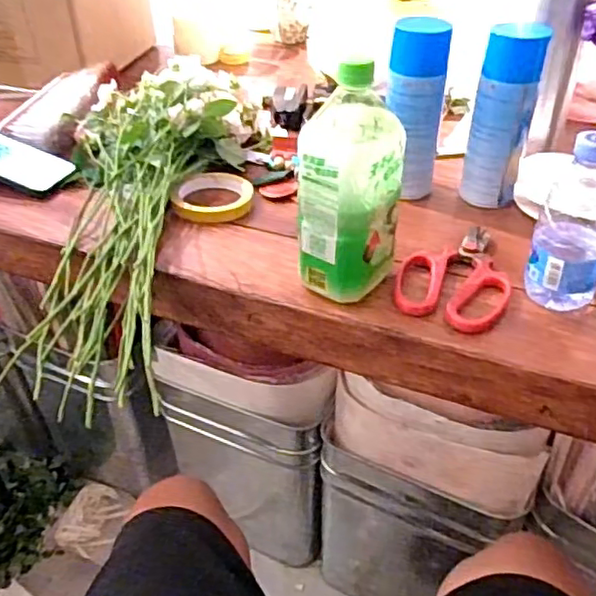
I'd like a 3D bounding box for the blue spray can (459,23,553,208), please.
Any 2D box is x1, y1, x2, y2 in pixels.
[{"bbox_3d":[0.225,-0.195,0.685,0.061,0.185,0.052,11,42,13],"label":"blue spray can"}]

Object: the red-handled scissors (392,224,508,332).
[{"bbox_3d":[0.158,-0.027,0.620,0.104,0.014,0.158,13,42,16],"label":"red-handled scissors"}]

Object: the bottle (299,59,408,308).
[{"bbox_3d":[0.045,-0.097,0.550,0.075,0.197,0.073,22,45,24],"label":"bottle"}]

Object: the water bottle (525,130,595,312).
[{"bbox_3d":[0.251,-0.065,0.557,0.066,0.159,0.068,18,44,21],"label":"water bottle"}]

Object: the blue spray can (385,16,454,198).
[{"bbox_3d":[0.131,-0.208,0.697,0.053,0.182,0.056,0,40,0],"label":"blue spray can"}]

